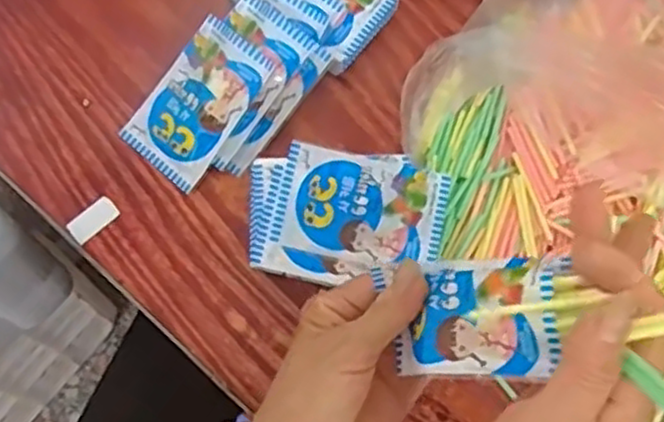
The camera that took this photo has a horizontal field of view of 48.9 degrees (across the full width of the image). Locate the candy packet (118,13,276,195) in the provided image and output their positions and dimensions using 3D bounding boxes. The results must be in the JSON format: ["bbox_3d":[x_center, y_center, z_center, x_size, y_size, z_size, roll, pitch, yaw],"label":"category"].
[{"bbox_3d":[-0.090,-0.072,0.485,0.063,0.011,0.102,40,98,14],"label":"candy packet"}]

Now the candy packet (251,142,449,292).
[{"bbox_3d":[0.010,0.001,0.457,0.118,0.016,0.085,5,71,0],"label":"candy packet"}]

